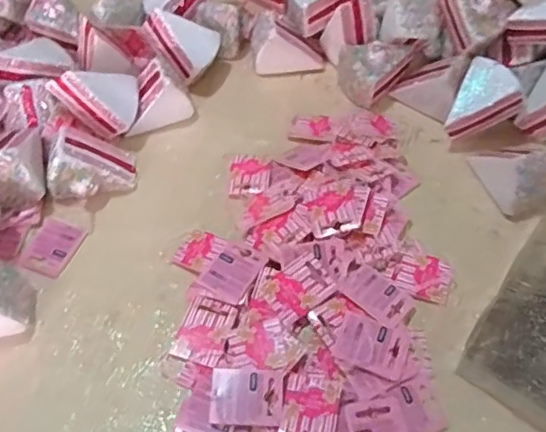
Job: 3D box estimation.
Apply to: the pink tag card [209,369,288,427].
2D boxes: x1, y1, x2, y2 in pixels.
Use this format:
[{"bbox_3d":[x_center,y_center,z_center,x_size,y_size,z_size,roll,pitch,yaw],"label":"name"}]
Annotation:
[{"bbox_3d":[-0.021,0.154,0.486,0.062,0.004,0.044,4,63,1],"label":"pink tag card"}]

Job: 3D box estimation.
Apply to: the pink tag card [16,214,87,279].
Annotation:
[{"bbox_3d":[-0.228,0.033,0.589,0.048,0.006,0.063,20,54,6],"label":"pink tag card"}]

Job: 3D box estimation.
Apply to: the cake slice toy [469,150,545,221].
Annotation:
[{"bbox_3d":[0.256,-0.048,0.600,0.062,0.067,0.087,-7,55,-4],"label":"cake slice toy"}]

